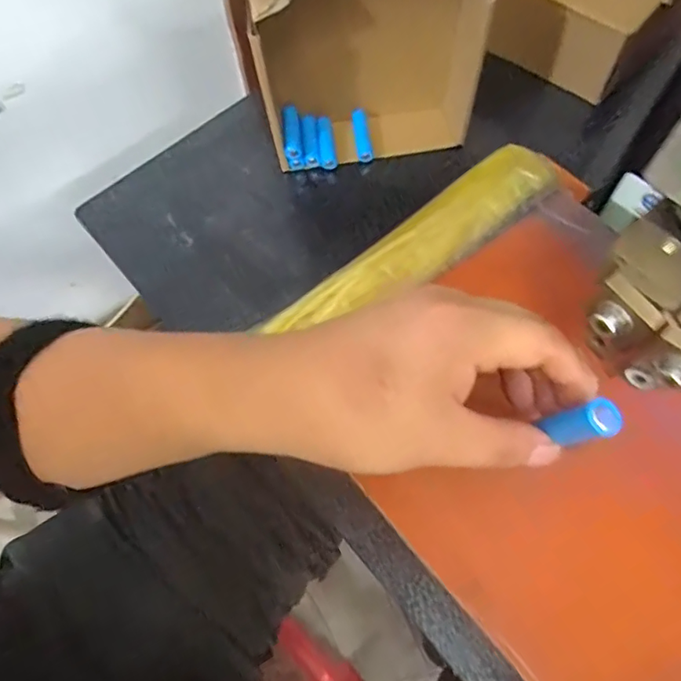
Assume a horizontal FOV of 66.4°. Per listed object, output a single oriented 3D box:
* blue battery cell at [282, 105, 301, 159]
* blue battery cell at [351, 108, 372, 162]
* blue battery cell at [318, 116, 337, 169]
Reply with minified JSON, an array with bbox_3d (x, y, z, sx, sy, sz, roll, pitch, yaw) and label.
[{"bbox_3d":[-0.042,-0.179,0.448,0.013,0.010,0.049,-3,96,2],"label":"blue battery cell"},{"bbox_3d":[0.019,-0.183,0.466,0.014,0.013,0.050,-8,93,-1],"label":"blue battery cell"},{"bbox_3d":[-0.012,-0.177,0.463,0.014,0.013,0.047,-6,91,0],"label":"blue battery cell"}]

